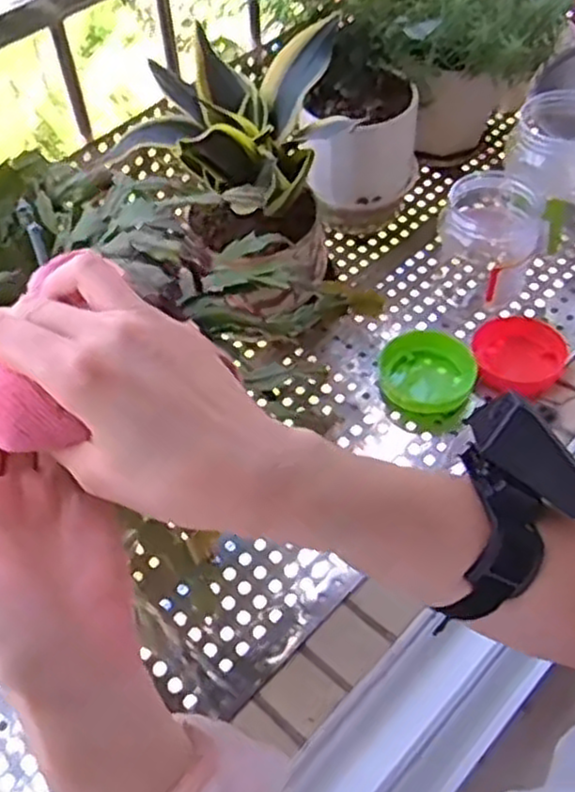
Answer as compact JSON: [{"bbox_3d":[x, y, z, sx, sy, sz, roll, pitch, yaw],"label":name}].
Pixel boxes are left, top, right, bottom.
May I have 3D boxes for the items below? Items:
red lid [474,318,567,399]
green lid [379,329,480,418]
[{"bbox_3d":[0.224,-0.042,0.730,0.087,0.015,0.092,-3,51,4],"label":"red lid"},{"bbox_3d":[0.136,-0.022,0.723,0.088,0.017,0.102,7,54,8],"label":"green lid"}]

